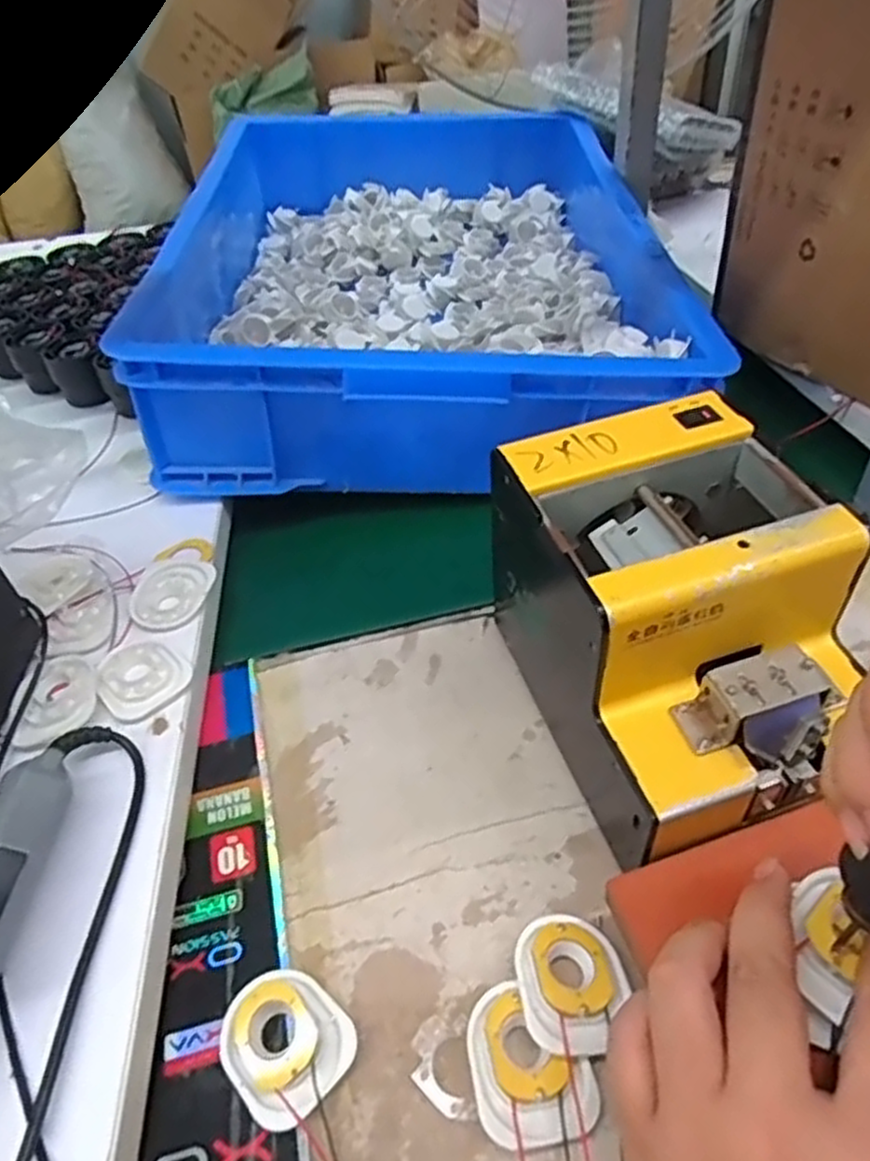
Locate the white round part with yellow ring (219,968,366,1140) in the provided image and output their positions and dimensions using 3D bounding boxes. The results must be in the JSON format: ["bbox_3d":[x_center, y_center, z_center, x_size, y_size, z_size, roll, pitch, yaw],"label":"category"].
[{"bbox_3d":[-0.065,0.199,0.322,0.057,0.013,0.049,32,56,32],"label":"white round part with yellow ring"}]

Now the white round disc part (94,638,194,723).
[{"bbox_3d":[-0.175,0.055,0.440,0.054,0.006,0.047,33,56,32],"label":"white round disc part"}]

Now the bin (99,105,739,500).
[{"bbox_3d":[-0.013,-0.314,0.712,0.411,0.107,0.580,-4,45,2],"label":"bin"}]

